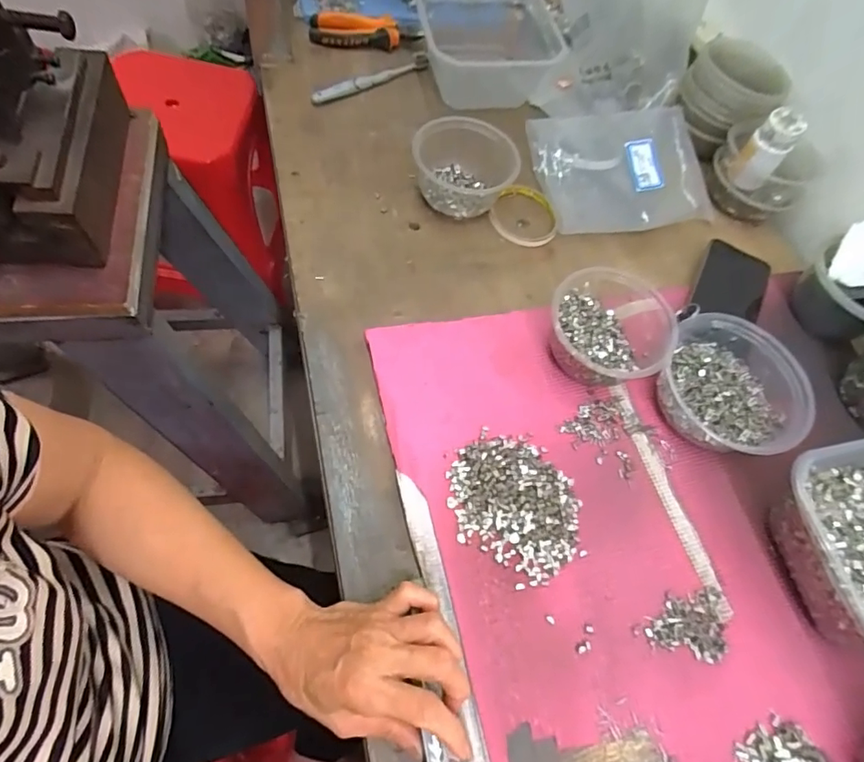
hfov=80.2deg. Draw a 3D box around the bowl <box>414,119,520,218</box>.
[{"bbox_3d":[0.034,-0.234,0.574,0.113,0.066,0.094,9,62,-4],"label":"bowl"}]

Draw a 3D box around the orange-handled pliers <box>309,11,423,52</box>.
[{"bbox_3d":[-0.090,-0.480,0.703,0.150,0.029,0.055,0,63,-10],"label":"orange-handled pliers"}]

